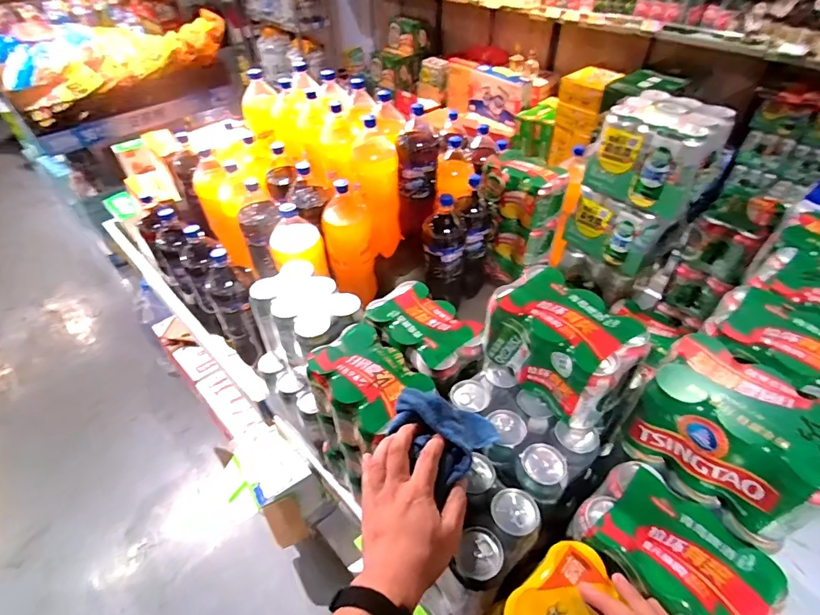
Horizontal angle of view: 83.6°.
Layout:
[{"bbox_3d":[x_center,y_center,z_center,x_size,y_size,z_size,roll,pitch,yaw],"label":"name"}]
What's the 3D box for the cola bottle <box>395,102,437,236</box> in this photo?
[{"bbox_3d":[0.020,-0.322,1.125,0.099,0.295,0.085,-1,45,1],"label":"cola bottle"}]

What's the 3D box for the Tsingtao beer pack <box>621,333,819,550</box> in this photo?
[{"bbox_3d":[0.372,0.143,0.536,0.136,0.128,0.184,-34,53,-28],"label":"Tsingtao beer pack"}]

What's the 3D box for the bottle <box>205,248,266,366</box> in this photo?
[{"bbox_3d":[-0.404,0.012,1.074,0.083,0.304,0.072,-23,48,-19],"label":"bottle"}]

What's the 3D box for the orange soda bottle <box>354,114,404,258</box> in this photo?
[{"bbox_3d":[-0.074,-0.259,1.077,0.101,0.317,0.095,-4,45,-2],"label":"orange soda bottle"}]

